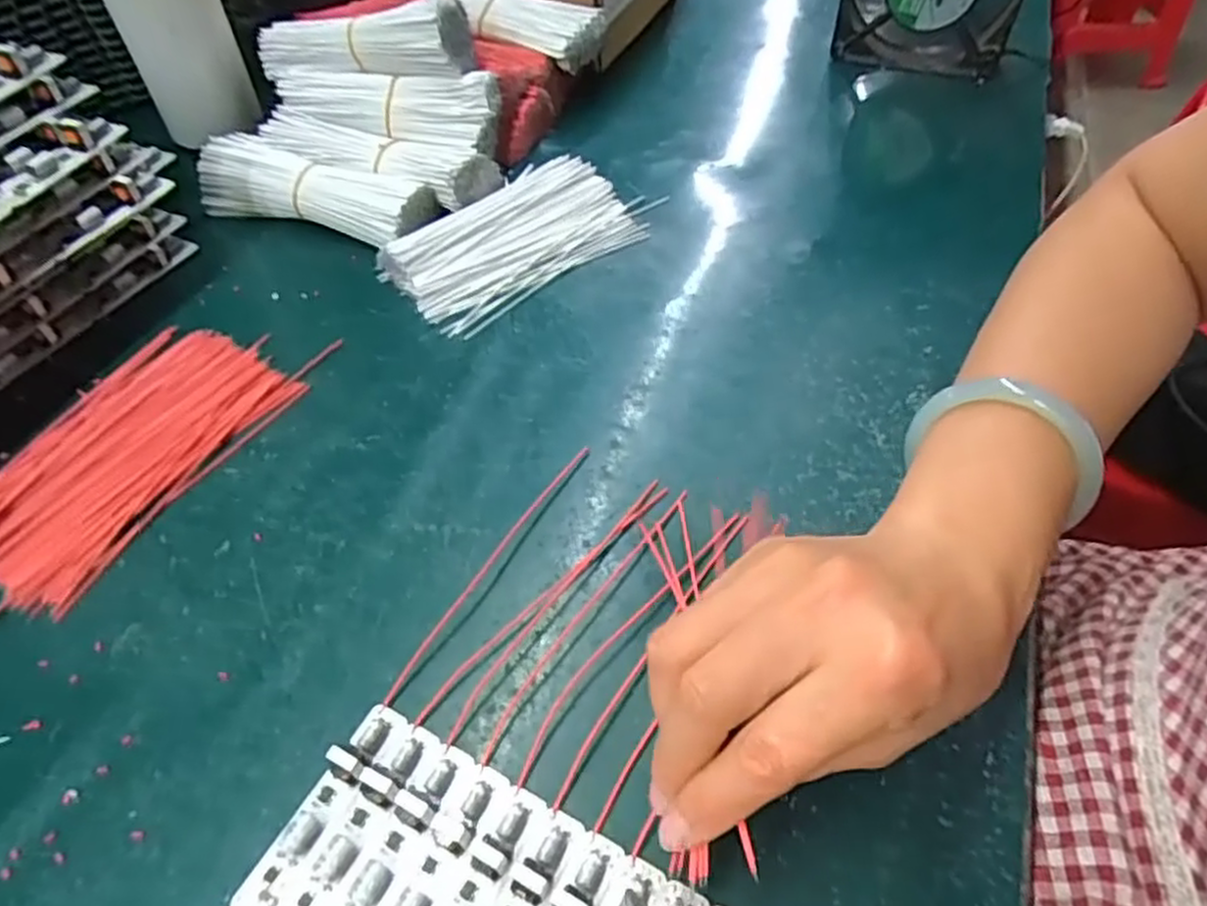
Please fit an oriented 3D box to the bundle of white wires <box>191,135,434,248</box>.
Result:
[{"bbox_3d":[-0.176,-0.159,0.457,0.147,0.036,0.042,15,54,14],"label":"bundle of white wires"}]

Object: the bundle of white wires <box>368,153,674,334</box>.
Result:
[{"bbox_3d":[-0.050,-0.130,0.444,0.156,0.023,0.085,-33,58,-22],"label":"bundle of white wires"}]

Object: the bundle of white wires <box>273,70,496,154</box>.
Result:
[{"bbox_3d":[-0.140,-0.221,0.474,0.141,0.035,0.041,12,53,11],"label":"bundle of white wires"}]

